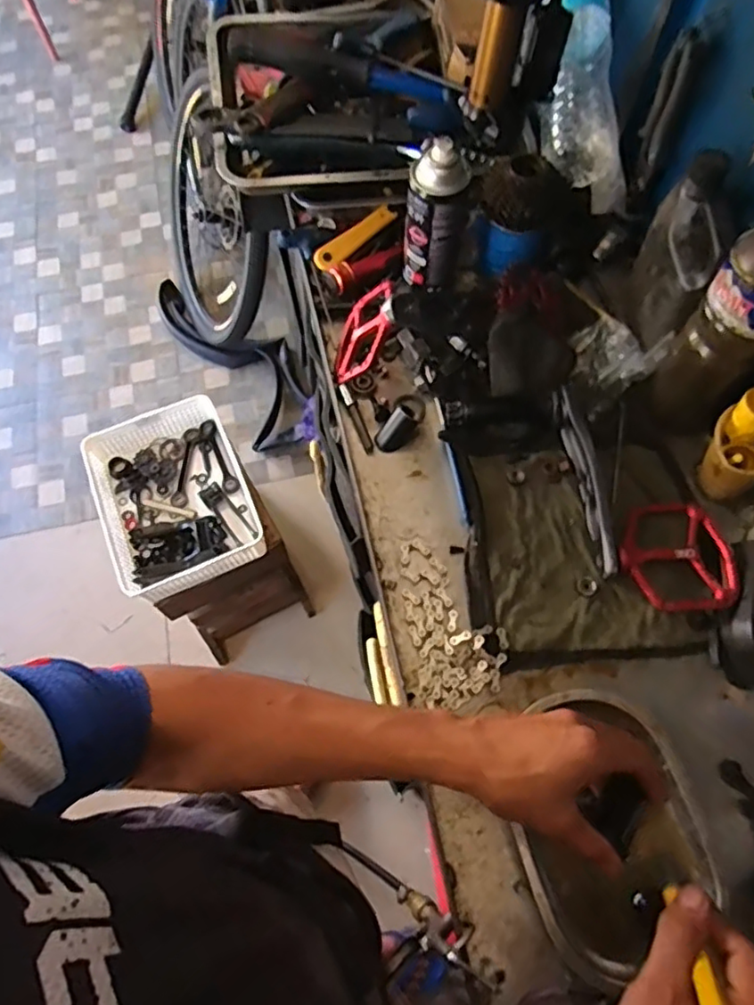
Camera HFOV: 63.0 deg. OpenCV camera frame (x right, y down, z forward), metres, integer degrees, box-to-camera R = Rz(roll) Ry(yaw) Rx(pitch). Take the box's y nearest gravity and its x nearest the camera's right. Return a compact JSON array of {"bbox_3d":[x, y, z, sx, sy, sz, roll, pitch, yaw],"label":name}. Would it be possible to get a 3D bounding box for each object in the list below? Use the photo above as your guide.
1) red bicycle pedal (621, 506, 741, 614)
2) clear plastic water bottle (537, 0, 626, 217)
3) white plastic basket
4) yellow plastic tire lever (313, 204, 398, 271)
[{"bbox_3d":[0.289,0.053,0.606,0.104,0.031,0.112,-7,67,-2],"label":"red bicycle pedal"},{"bbox_3d":[0.242,-0.521,0.741,0.101,0.066,0.347,-2,95,0],"label":"clear plastic water bottle"},{"bbox_3d":[-0.372,-0.010,1.119,0.266,0.065,0.338,-23,68,-9],"label":"white plastic basket"},{"bbox_3d":[-0.026,-0.324,0.755,0.125,0.010,0.026,-40,114,-13],"label":"yellow plastic tire lever"}]

